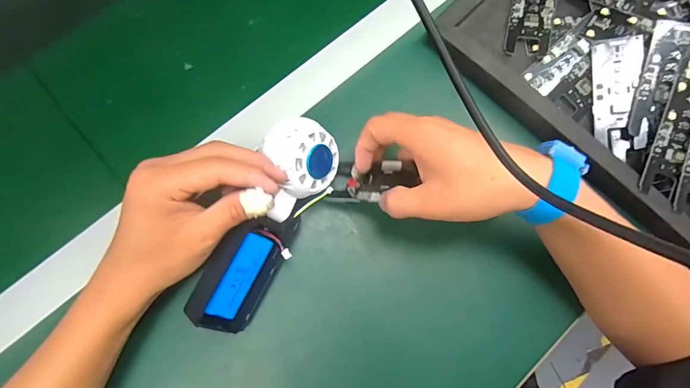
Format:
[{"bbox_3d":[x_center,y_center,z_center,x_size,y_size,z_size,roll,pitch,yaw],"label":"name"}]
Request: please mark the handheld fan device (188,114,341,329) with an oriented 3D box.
[{"bbox_3d":[-0.063,0.021,0.300,0.035,0.060,0.169,26,86,42],"label":"handheld fan device"}]

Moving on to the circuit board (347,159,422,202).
[{"bbox_3d":[0.030,-0.011,0.315,0.056,0.006,0.035,-9,61,13],"label":"circuit board"}]

